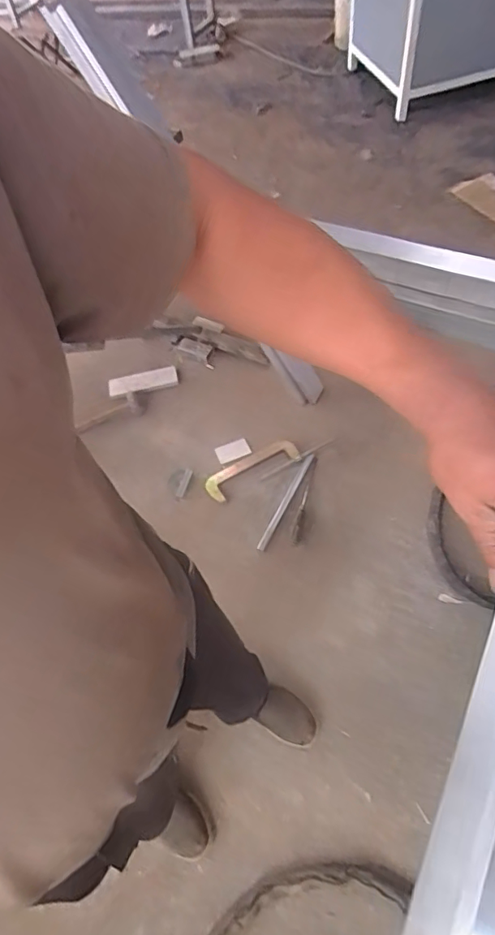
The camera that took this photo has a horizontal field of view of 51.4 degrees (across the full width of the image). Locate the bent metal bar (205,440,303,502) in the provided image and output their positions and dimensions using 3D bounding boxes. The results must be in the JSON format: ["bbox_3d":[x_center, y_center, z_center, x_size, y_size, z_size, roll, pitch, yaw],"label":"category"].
[{"bbox_3d":[0.014,0.002,1.662,0.313,0.034,0.100,-29,60,-12],"label":"bent metal bar"}]

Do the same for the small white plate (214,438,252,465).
[{"bbox_3d":[-0.048,-0.053,1.704,0.108,0.010,0.070,-22,63,-7],"label":"small white plate"}]

